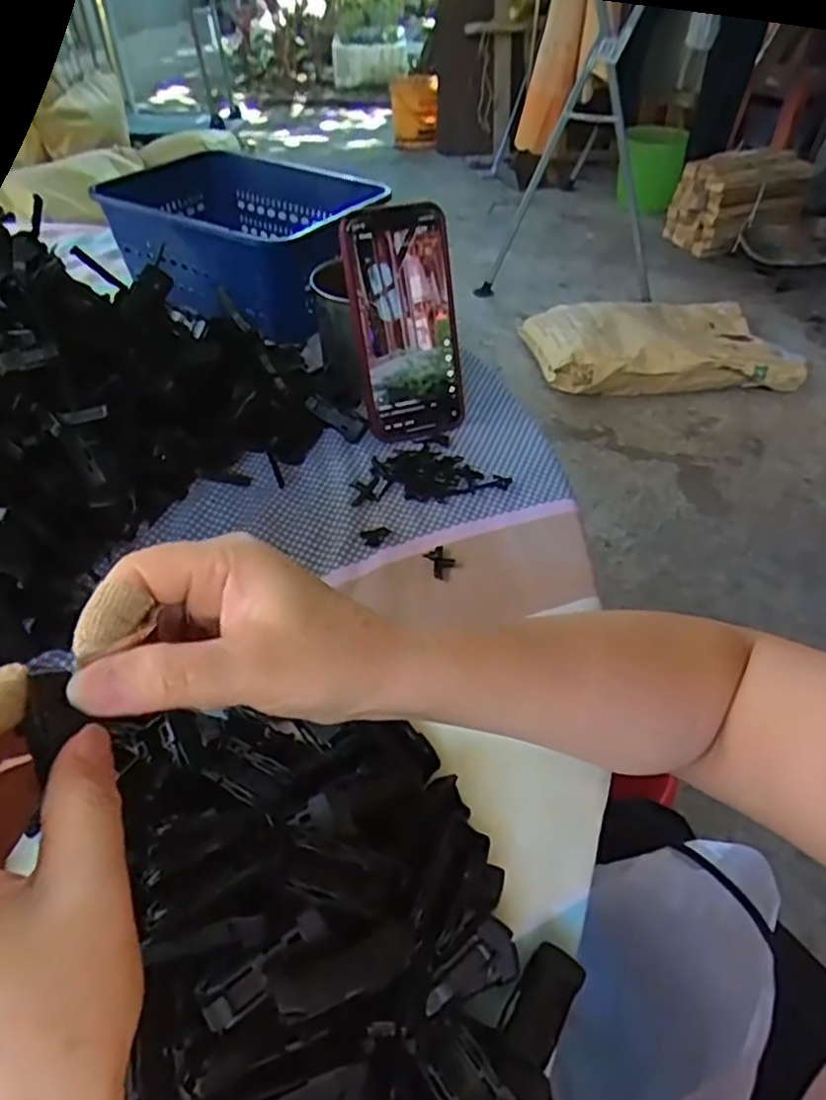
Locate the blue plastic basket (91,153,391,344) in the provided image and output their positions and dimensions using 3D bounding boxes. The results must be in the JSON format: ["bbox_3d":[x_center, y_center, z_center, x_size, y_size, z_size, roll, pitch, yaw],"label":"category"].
[{"bbox_3d":[-0.159,-0.312,0.667,0.266,0.090,0.187,19,47,16],"label":"blue plastic basket"}]

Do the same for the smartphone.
[{"bbox_3d":[-0.005,-0.164,0.499,0.076,0.157,0.015,-15,23,-16],"label":"smartphone"}]

